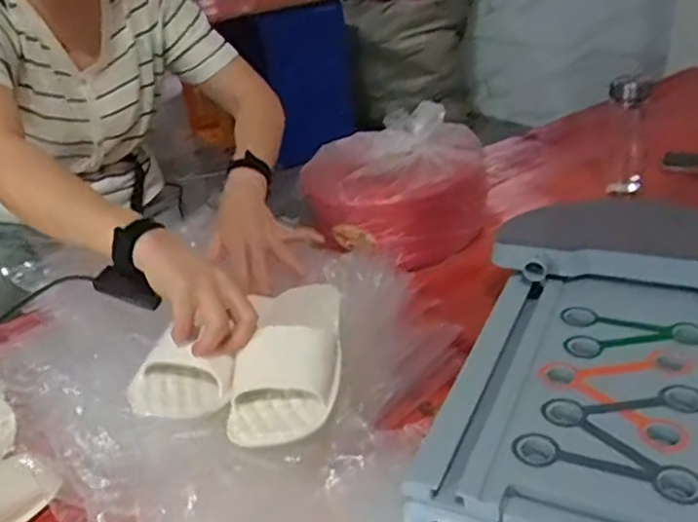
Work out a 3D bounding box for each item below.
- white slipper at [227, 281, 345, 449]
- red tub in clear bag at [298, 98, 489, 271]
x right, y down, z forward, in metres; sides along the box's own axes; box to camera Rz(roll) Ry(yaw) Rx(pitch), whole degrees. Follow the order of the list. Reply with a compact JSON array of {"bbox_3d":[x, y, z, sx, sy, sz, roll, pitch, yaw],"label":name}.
[{"bbox_3d":[-0.063,0.081,0.694,0.100,0.051,0.245,-3,29,5],"label":"white slipper"},{"bbox_3d":[0.084,-0.112,1.046,0.295,0.155,0.207,-13,29,-13],"label":"red tub in clear bag"}]

